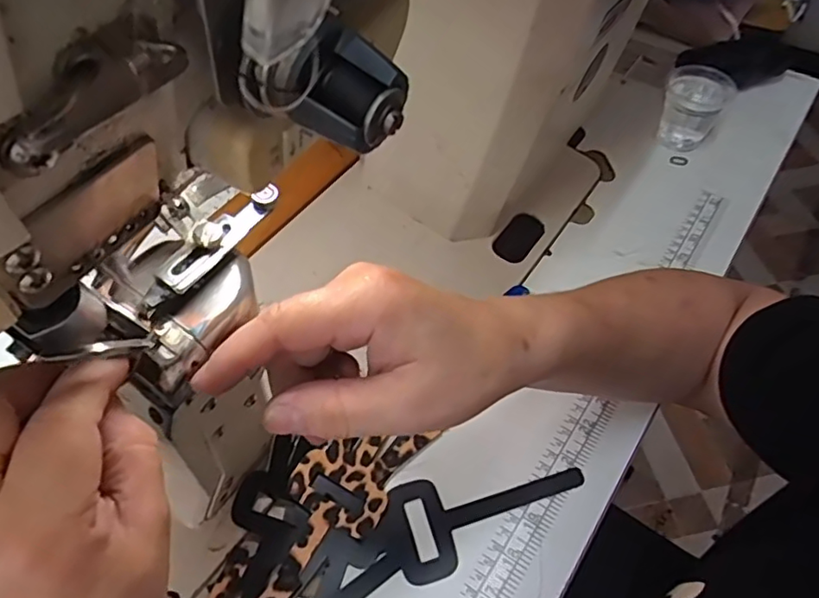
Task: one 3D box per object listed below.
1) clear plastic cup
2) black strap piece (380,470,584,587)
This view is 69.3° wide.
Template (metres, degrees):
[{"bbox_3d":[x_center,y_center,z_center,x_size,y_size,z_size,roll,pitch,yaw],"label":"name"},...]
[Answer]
[{"bbox_3d":[0.264,-0.176,0.553,0.053,0.057,0.059,23,57,14],"label":"clear plastic cup"},{"bbox_3d":[0.050,0.130,0.367,0.124,0.007,0.058,-12,56,-10],"label":"black strap piece"}]

